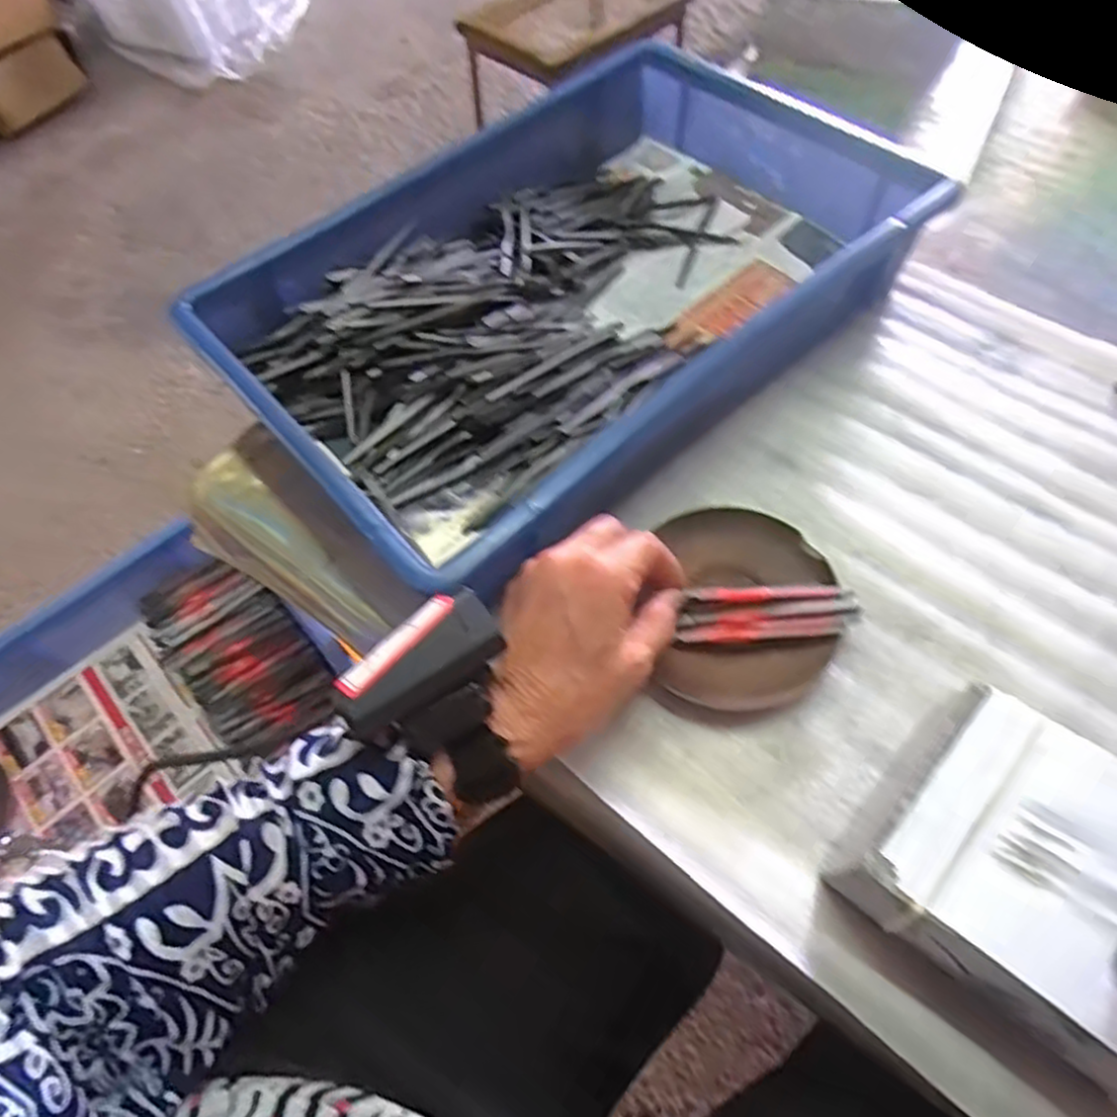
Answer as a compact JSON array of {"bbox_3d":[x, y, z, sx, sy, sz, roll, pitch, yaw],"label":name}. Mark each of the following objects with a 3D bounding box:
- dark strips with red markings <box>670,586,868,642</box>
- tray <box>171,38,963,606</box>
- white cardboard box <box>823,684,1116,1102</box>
[{"bbox_3d":[0.109,0.027,0.374,0.087,0.015,0.024,-4,59,2],"label":"dark strips with red markings"},{"bbox_3d":[0.009,-0.177,0.480,0.424,0.074,0.278,-40,66,-17],"label":"tray"},{"bbox_3d":[0.197,0.134,0.289,0.130,0.061,0.105,36,69,21],"label":"white cardboard box"}]

